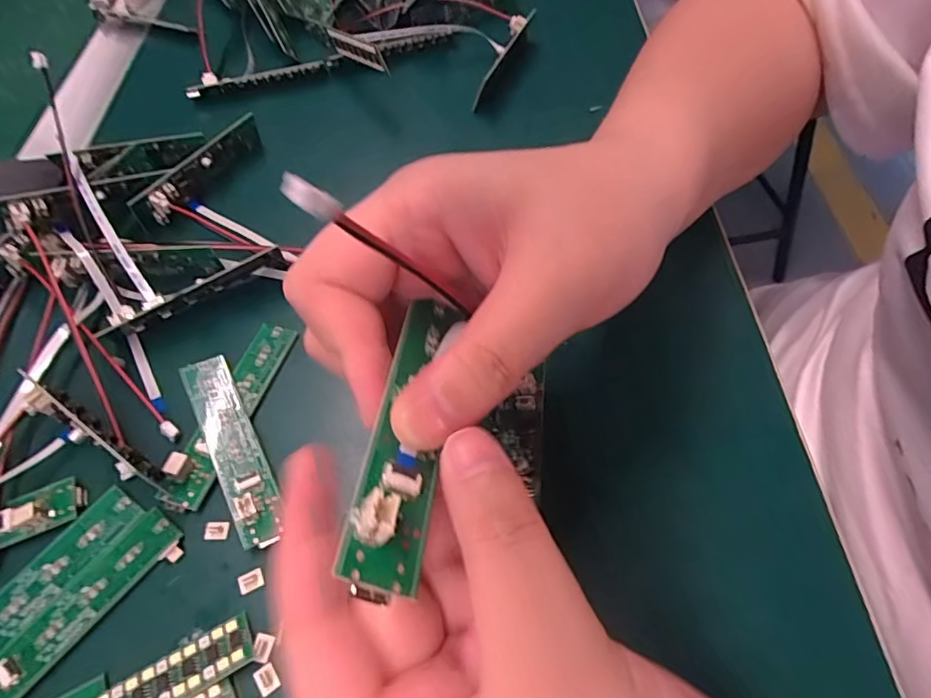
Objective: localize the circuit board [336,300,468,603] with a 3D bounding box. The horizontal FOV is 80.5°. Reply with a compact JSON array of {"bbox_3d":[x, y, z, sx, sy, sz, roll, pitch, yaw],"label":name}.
[{"bbox_3d":[-0.012,0.015,0.133,0.017,0.007,0.083,22,45,-14],"label":"circuit board"}]

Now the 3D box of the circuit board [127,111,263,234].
[{"bbox_3d":[-0.139,-0.094,0.292,0.013,0.021,0.080,27,63,20],"label":"circuit board"}]

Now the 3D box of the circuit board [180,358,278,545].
[{"bbox_3d":[-0.090,0.037,0.213,0.017,0.010,0.083,-28,59,-13],"label":"circuit board"}]

